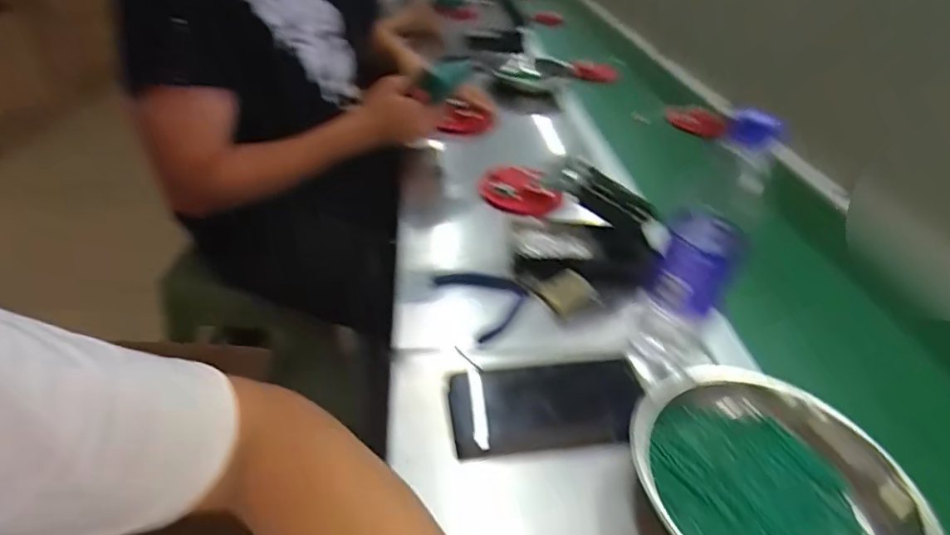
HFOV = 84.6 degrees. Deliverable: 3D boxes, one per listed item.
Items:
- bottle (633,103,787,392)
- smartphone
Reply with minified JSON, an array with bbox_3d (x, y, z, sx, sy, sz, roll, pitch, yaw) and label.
[{"bbox_3d":[0.188,-0.007,0.441,0.065,0.235,0.060,29,42,30],"label":"bottle"},{"bbox_3d":[0.056,0.110,0.419,0.148,0.012,0.072,-7,48,2],"label":"smartphone"}]

